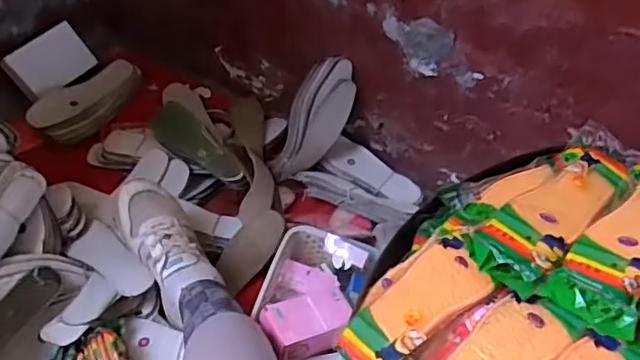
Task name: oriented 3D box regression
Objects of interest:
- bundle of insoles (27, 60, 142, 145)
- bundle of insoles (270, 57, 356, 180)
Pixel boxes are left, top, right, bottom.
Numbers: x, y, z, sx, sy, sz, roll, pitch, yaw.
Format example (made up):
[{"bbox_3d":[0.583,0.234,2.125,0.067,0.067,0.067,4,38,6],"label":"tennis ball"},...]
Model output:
[{"bbox_3d":[-0.454,-0.154,1.145,0.083,0.072,0.220,29,53,17],"label":"bundle of insoles"},{"bbox_3d":[-0.011,-0.101,1.008,0.082,0.232,0.065,33,19,20],"label":"bundle of insoles"}]

